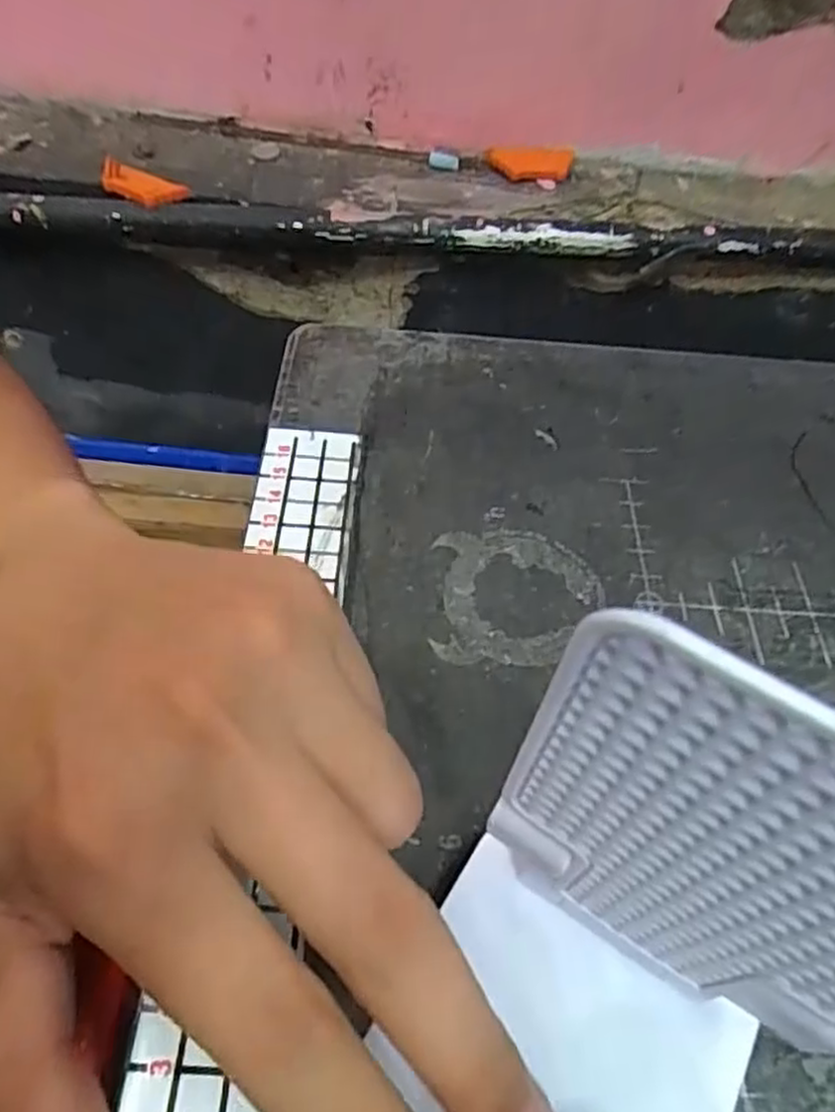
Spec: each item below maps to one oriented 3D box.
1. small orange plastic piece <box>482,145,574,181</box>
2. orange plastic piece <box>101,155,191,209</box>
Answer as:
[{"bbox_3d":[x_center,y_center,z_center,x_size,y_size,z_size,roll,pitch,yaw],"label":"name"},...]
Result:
[{"bbox_3d":[0.094,-0.327,0.613,0.071,0.012,0.034,-3,53,-7],"label":"small orange plastic piece"},{"bbox_3d":[-0.206,-0.283,0.556,0.059,0.020,0.029,22,54,12],"label":"orange plastic piece"}]

